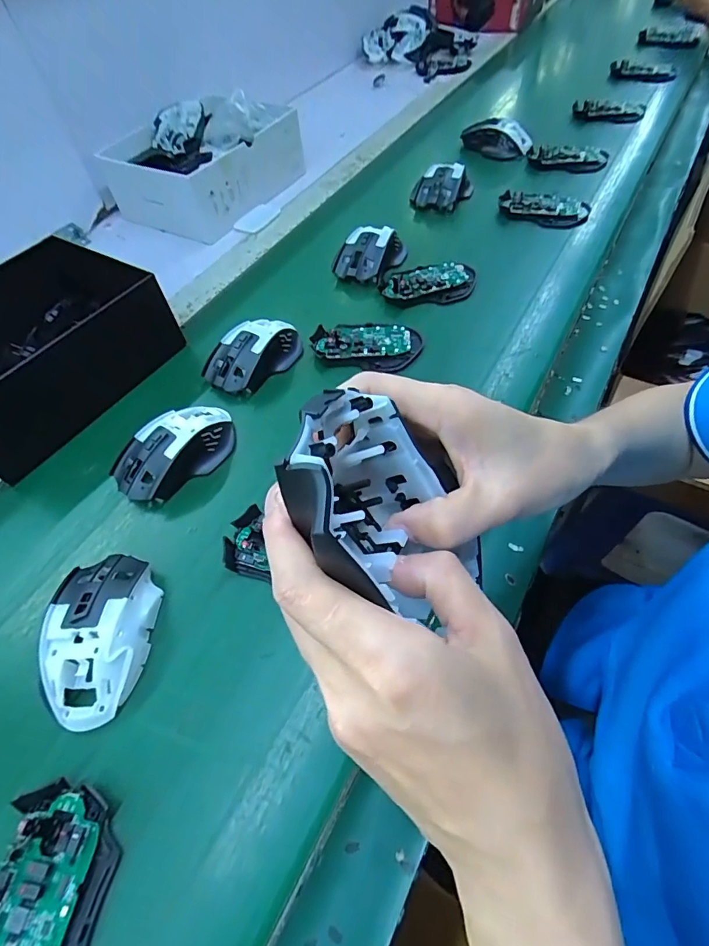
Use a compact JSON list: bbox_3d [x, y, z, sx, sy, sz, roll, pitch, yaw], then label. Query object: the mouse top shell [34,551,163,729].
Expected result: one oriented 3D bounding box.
[{"bbox_3d":[-0.179,0.110,0.319,0.064,0.032,0.113,-8,55,-1],"label":"mouse top shell"}]

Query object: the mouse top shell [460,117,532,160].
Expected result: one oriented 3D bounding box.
[{"bbox_3d":[0.221,-0.531,0.721,0.116,0.043,0.038,28,62,22],"label":"mouse top shell"}]

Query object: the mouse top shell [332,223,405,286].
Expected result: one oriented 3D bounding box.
[{"bbox_3d":[0.017,-0.276,0.571,0.077,0.039,0.104,19,59,17],"label":"mouse top shell"}]

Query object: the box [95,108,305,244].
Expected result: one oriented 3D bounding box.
[{"bbox_3d":[-0.221,-0.477,0.707,0.219,0.085,0.256,20,60,18],"label":"box"}]

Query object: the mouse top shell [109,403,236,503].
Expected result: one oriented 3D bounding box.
[{"bbox_3d":[-0.164,-0.026,0.414,0.116,0.034,0.073,-40,61,-20],"label":"mouse top shell"}]

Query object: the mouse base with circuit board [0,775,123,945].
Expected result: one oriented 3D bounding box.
[{"bbox_3d":[-0.175,0.235,0.244,0.072,0.016,0.111,10,57,12],"label":"mouse base with circuit board"}]

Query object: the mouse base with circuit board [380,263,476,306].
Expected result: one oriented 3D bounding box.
[{"bbox_3d":[0.087,-0.227,0.543,0.107,0.017,0.065,-2,55,4],"label":"mouse base with circuit board"}]

